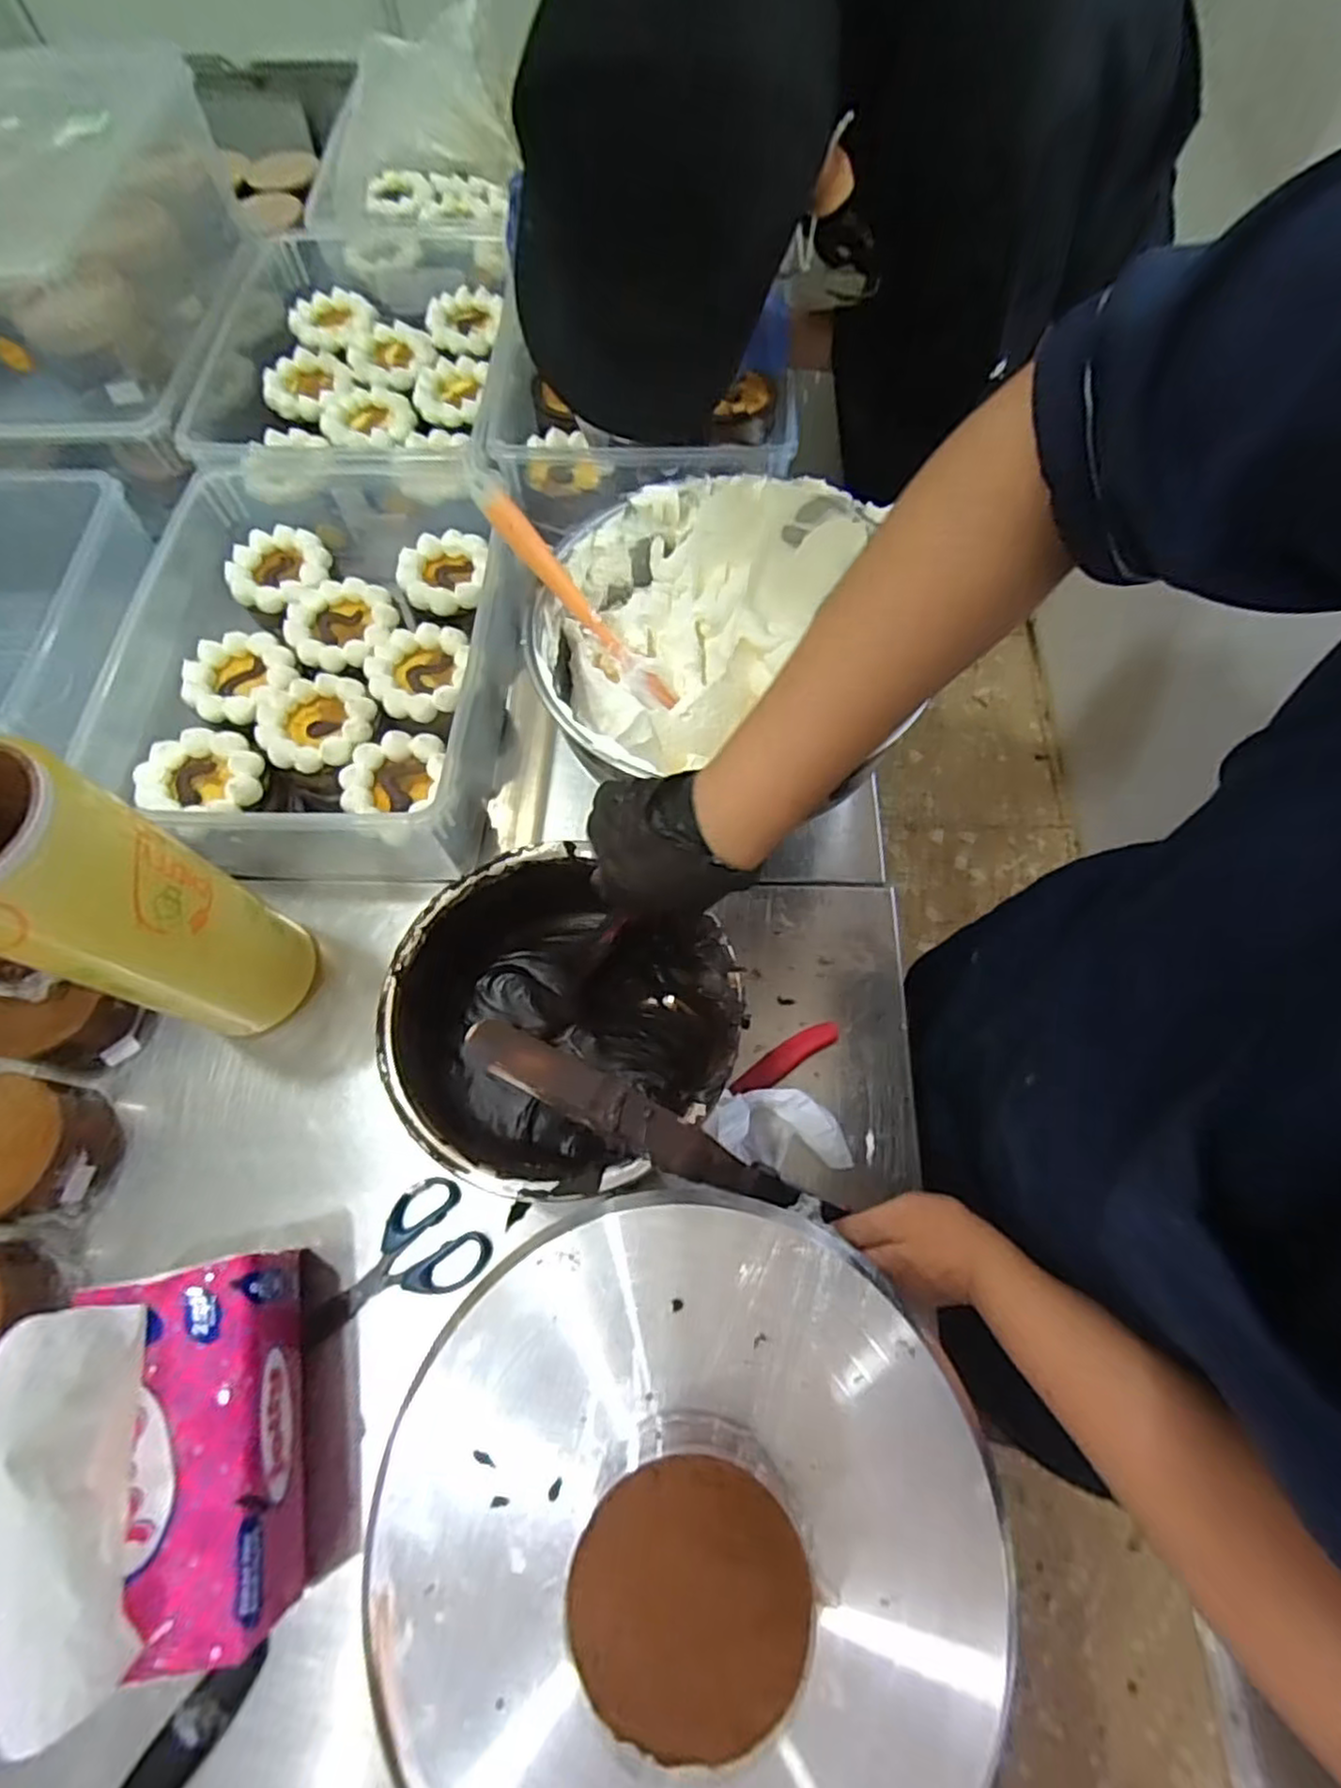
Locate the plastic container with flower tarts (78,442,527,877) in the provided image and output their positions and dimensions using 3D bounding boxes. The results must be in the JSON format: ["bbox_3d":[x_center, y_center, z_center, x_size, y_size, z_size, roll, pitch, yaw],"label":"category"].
[{"bbox_3d":[-0.320,-0.207,0.639,0.329,0.111,0.393,0,67,1],"label":"plastic container with flower tarts"}]

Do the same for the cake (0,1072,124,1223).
[{"bbox_3d":[-0.461,0.182,0.514,0.096,0.076,0.093,0,67,1],"label":"cake"}]

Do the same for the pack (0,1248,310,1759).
[{"bbox_3d":[-0.274,0.308,0.397,0.089,0.169,0.182,-13,67,-4],"label":"pack"}]

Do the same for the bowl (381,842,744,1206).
[{"bbox_3d":[-0.080,0.099,0.515,0.227,0.099,0.207,0,67,1],"label":"bowl"}]

